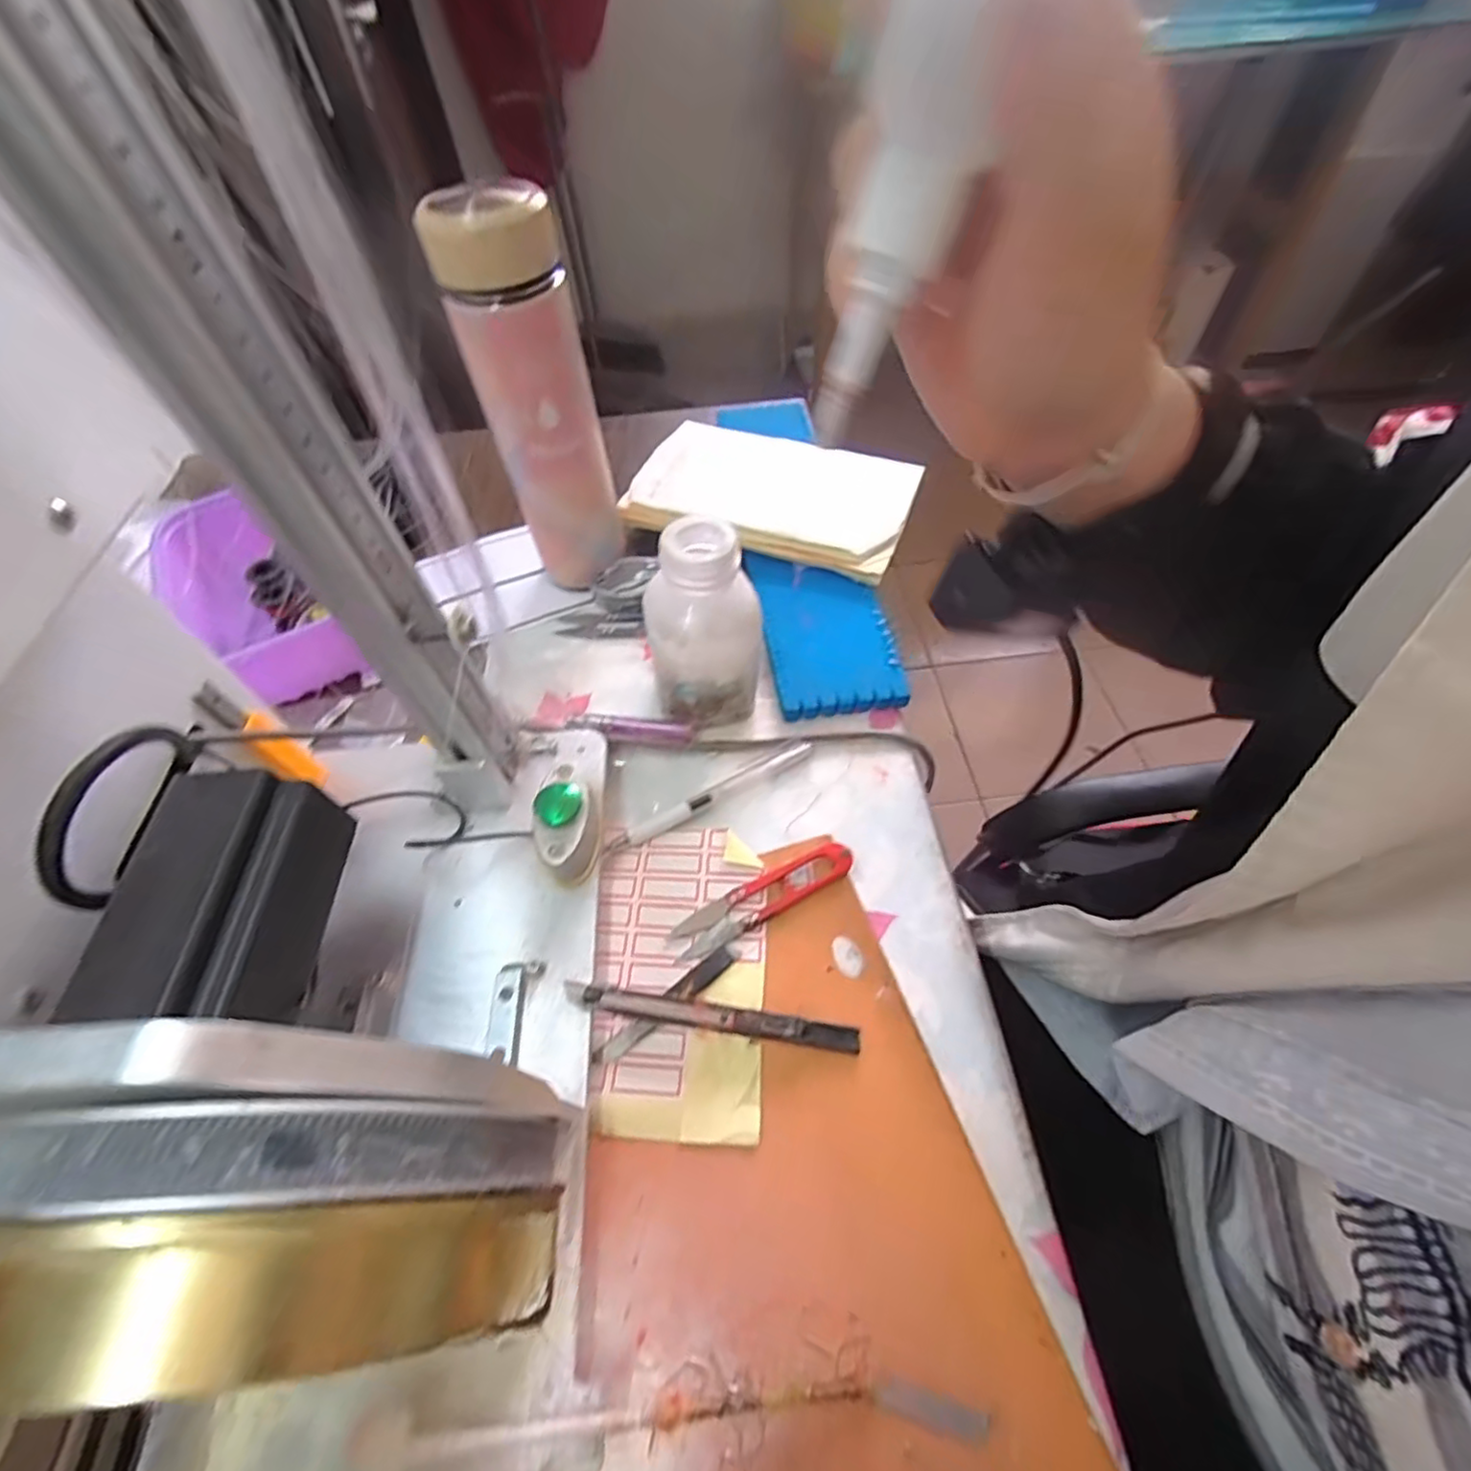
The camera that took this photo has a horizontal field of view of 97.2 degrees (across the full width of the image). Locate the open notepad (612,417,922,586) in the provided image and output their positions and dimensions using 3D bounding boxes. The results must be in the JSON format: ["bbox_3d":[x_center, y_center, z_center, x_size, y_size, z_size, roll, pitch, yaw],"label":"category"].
[{"bbox_3d":[0.031,-0.194,0.505,0.203,0.022,0.149,17,58,12],"label":"open notepad"}]

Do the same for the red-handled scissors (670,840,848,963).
[{"bbox_3d":[0.014,0.083,0.335,0.099,0.010,0.022,-24,59,-15],"label":"red-handled scissors"}]

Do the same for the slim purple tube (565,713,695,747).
[{"bbox_3d":[-0.063,-0.003,0.393,0.076,0.012,0.014,3,56,3],"label":"slim purple tube"}]

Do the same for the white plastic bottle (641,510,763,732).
[{"bbox_3d":[-0.018,-0.061,0.362,0.063,0.120,0.052,-4,56,-2],"label":"white plastic bottle"}]

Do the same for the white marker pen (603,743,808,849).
[{"bbox_3d":[-0.013,0.034,0.371,0.130,0.008,0.010,-25,60,-15],"label":"white marker pen"}]

